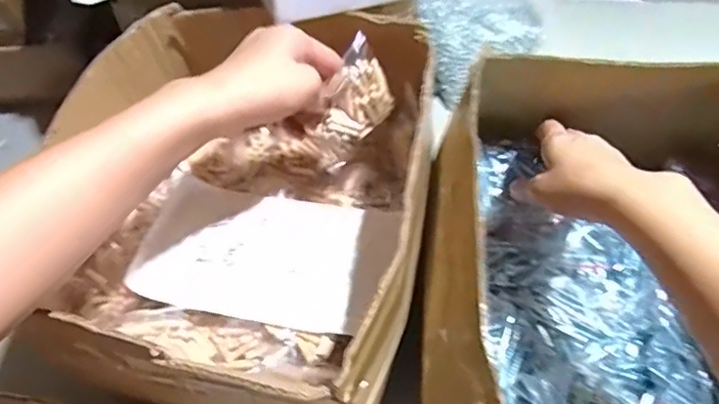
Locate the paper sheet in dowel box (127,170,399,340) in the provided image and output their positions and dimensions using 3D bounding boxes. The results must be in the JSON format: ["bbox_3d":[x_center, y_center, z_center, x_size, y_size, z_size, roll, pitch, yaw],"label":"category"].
[{"bbox_3d":[-0.080,0.043,0.498,0.215,0.025,0.122,9,61,9],"label":"paper sheet in dowel box"}]

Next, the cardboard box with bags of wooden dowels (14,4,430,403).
[{"bbox_3d":[-0.090,0.007,0.476,0.273,0.165,0.311,8,61,9],"label":"cardboard box with bags of wooden dowels"}]

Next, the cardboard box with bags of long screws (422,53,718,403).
[{"bbox_3d":[0.196,0.053,0.455,0.252,0.184,0.318,8,61,9],"label":"cardboard box with bags of long screws"}]

